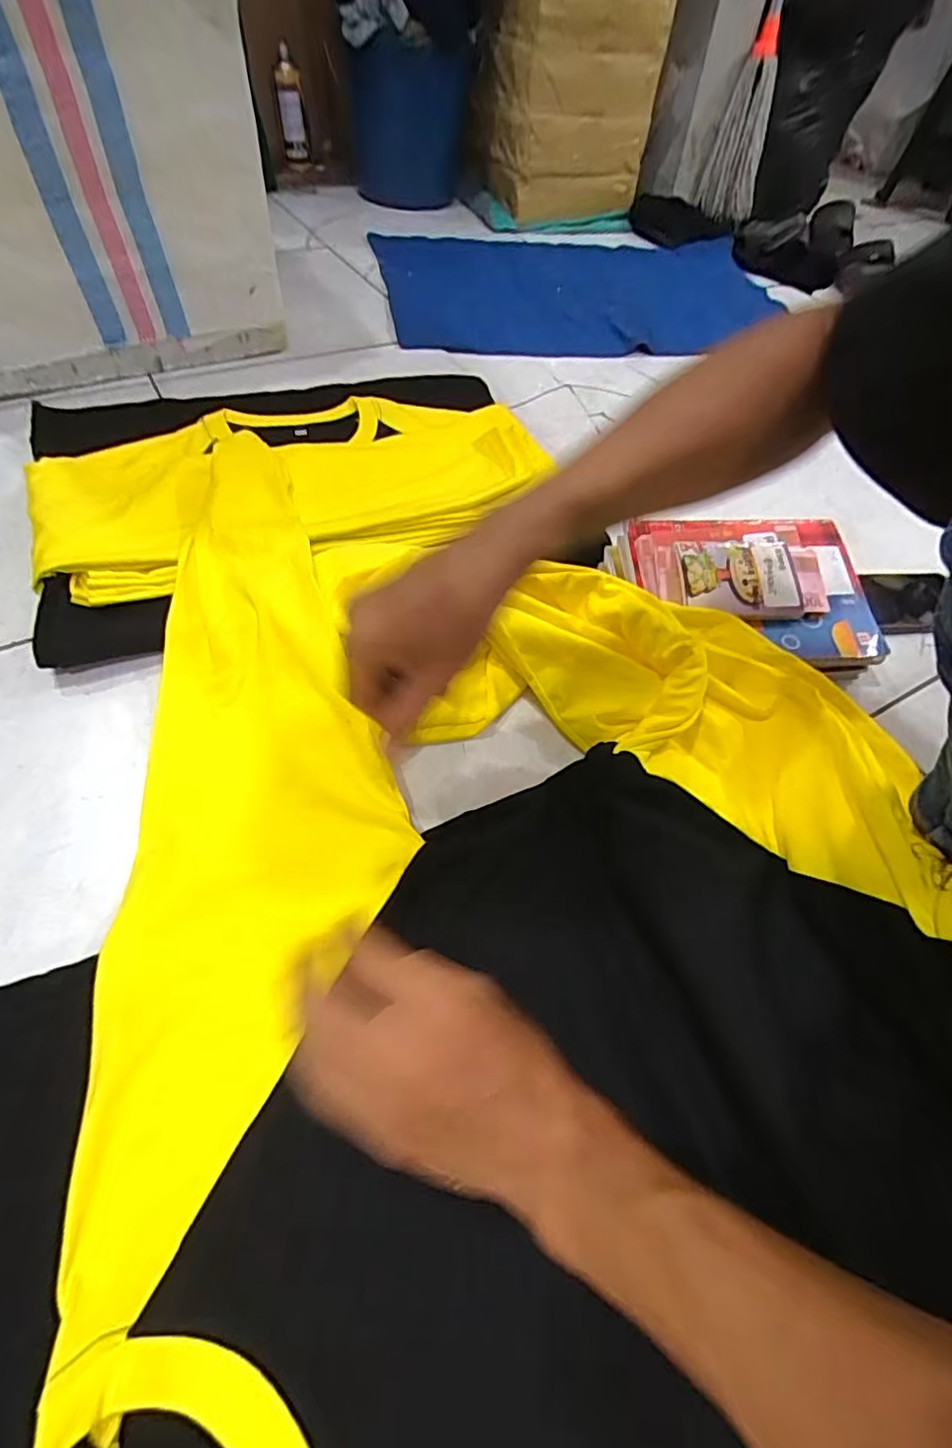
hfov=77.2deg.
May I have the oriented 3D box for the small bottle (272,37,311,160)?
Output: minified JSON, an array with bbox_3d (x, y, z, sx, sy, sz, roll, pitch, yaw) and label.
[{"bbox_3d":[-0.419,-1.397,1.362,0.066,0.196,0.061,-9,56,-9],"label":"small bottle"}]

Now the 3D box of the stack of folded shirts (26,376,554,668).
[{"bbox_3d":[-0.179,-0.280,0.629,0.520,0.049,0.378,-15,58,-15],"label":"stack of folded shirts"}]

